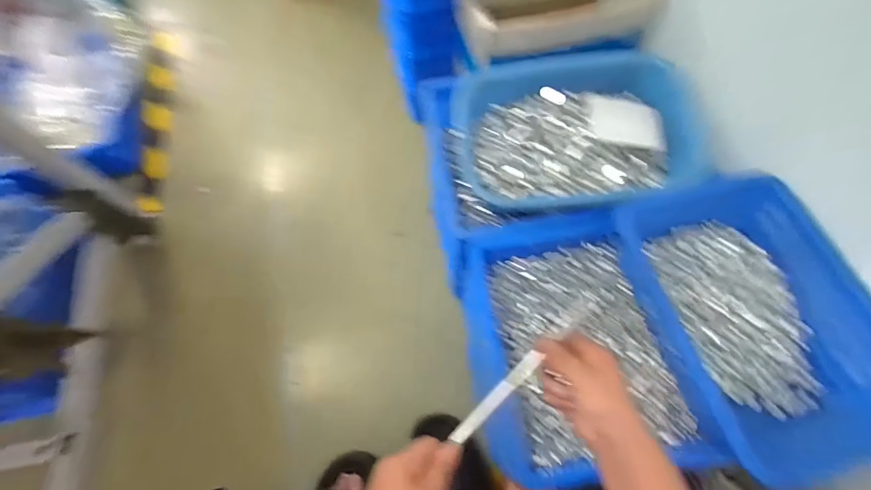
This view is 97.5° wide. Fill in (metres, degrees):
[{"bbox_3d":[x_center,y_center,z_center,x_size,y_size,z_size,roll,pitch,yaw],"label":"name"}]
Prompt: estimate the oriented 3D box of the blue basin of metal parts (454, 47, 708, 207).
[{"bbox_3d":[0.206,-0.182,0.600,0.345,0.084,0.258,-6,66,-2],"label":"blue basin of metal parts"}]

